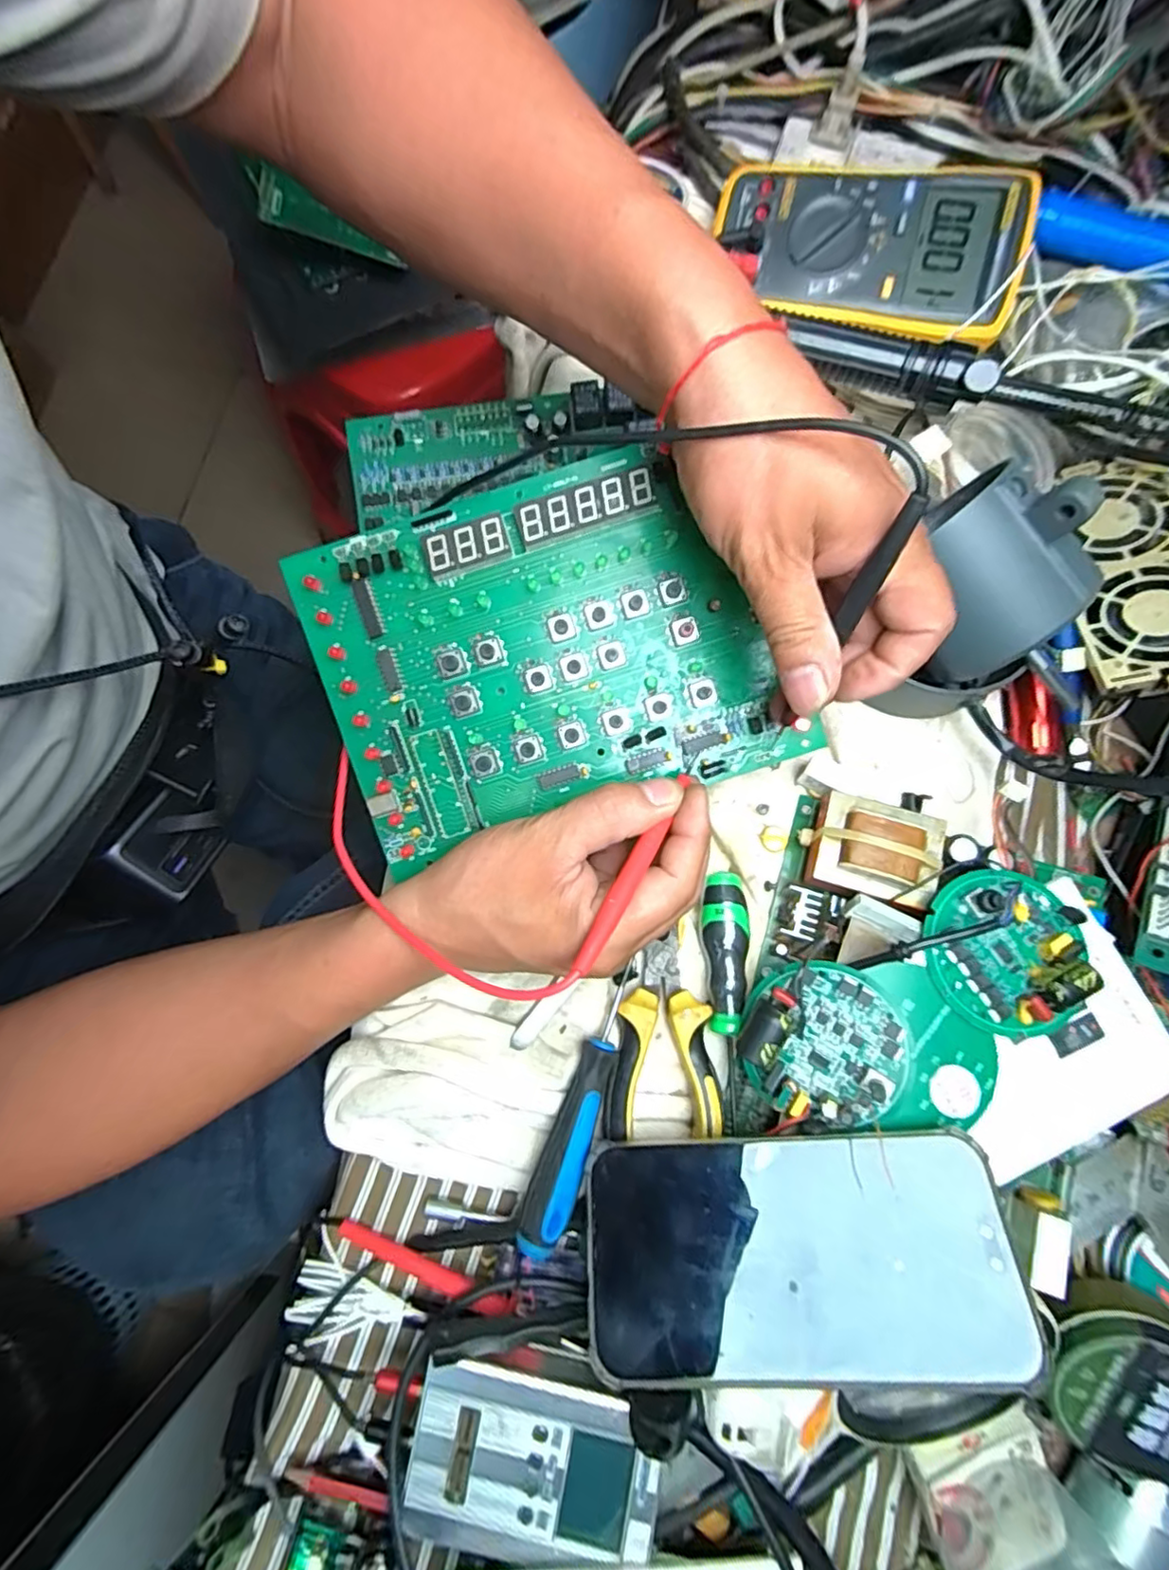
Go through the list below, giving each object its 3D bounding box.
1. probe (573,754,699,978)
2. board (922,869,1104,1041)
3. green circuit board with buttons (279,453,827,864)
[{"bbox_3d":[0.025,0.028,0.260,0.008,0.008,0.118,30,55,6],"label":"probe"},{"bbox_3d":[0.186,0.073,0.269,0.060,0.018,0.069,10,78,2],"label":"board"},{"bbox_3d":[-0.019,-0.059,0.286,0.202,0.011,0.146,-15,96,0],"label":"green circuit board with buttons"}]

